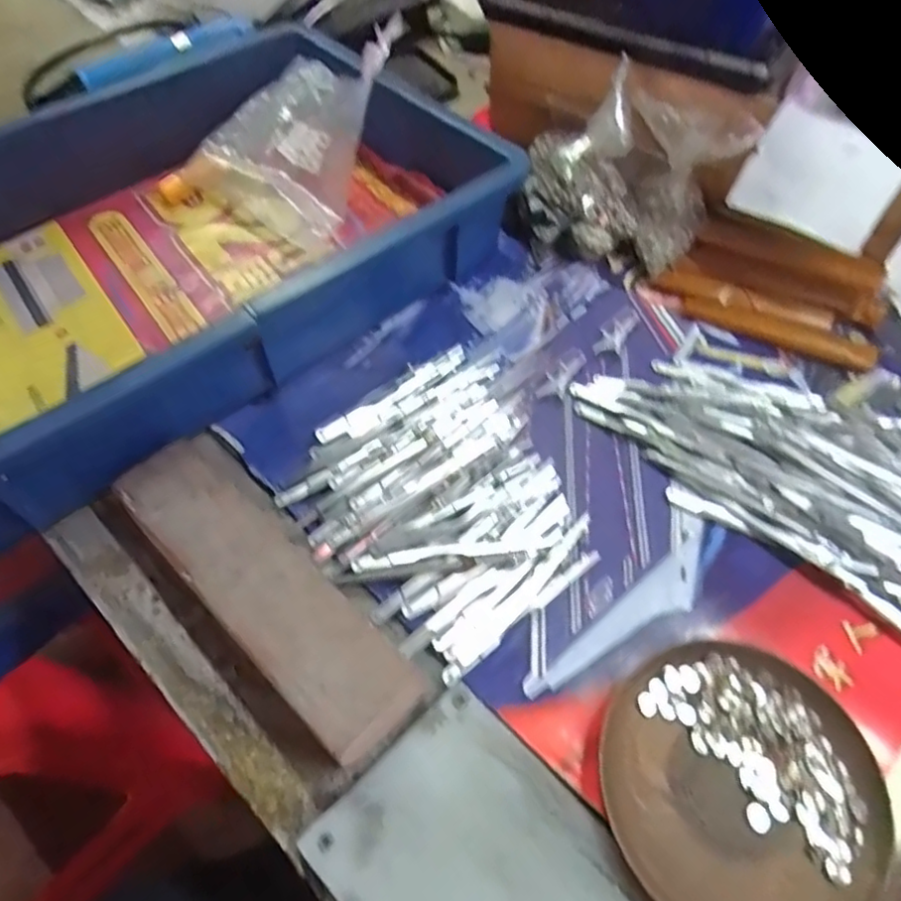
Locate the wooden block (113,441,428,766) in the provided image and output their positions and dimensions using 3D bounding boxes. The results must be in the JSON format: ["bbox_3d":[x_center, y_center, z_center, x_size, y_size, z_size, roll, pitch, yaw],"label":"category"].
[{"bbox_3d":[-0.094,0.066,0.308,0.184,0.031,0.048,39,64,23],"label":"wooden block"}]

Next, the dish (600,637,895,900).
[{"bbox_3d":[0.123,0.142,0.267,0.111,0.015,0.115,0,56,0],"label":"dish"}]

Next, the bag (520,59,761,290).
[{"bbox_3d":[0.121,-0.192,0.438,0.143,0.102,0.088,20,59,13],"label":"bag"}]

